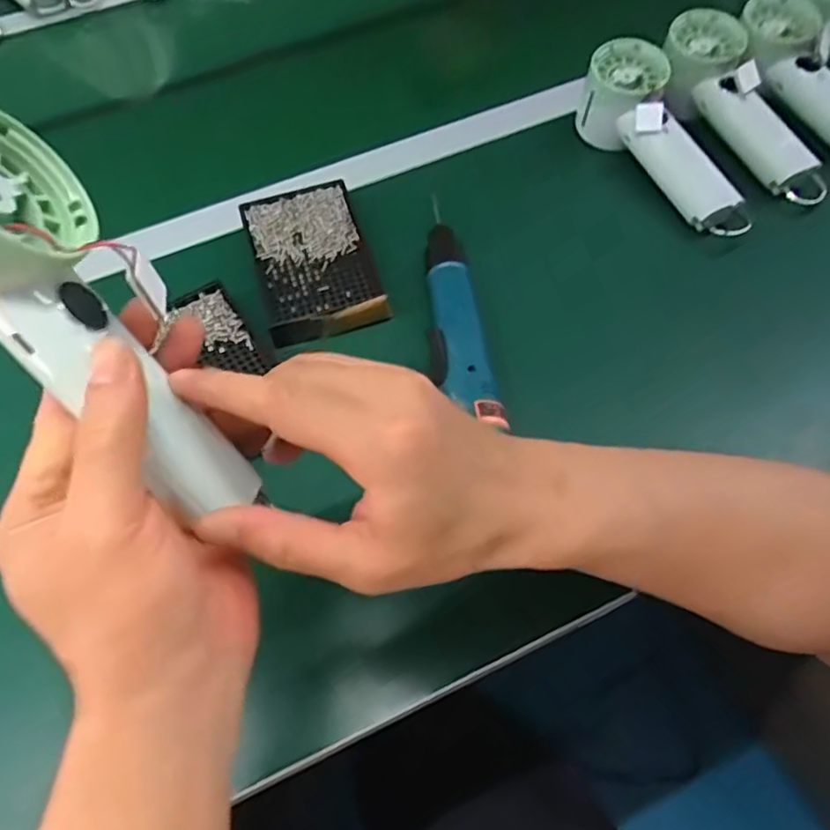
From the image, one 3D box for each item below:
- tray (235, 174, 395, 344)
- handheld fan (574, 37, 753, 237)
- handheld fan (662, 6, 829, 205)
[{"bbox_3d":[-0.079,-0.121,0.492,0.085,0.017,0.141,-16,59,-6],"label":"tray"},{"bbox_3d":[0.202,-0.215,0.519,0.060,0.063,0.195,-24,73,-11],"label":"handheld fan"},{"bbox_3d":[0.267,-0.248,0.534,0.050,0.058,0.199,-24,76,-11],"label":"handheld fan"}]

